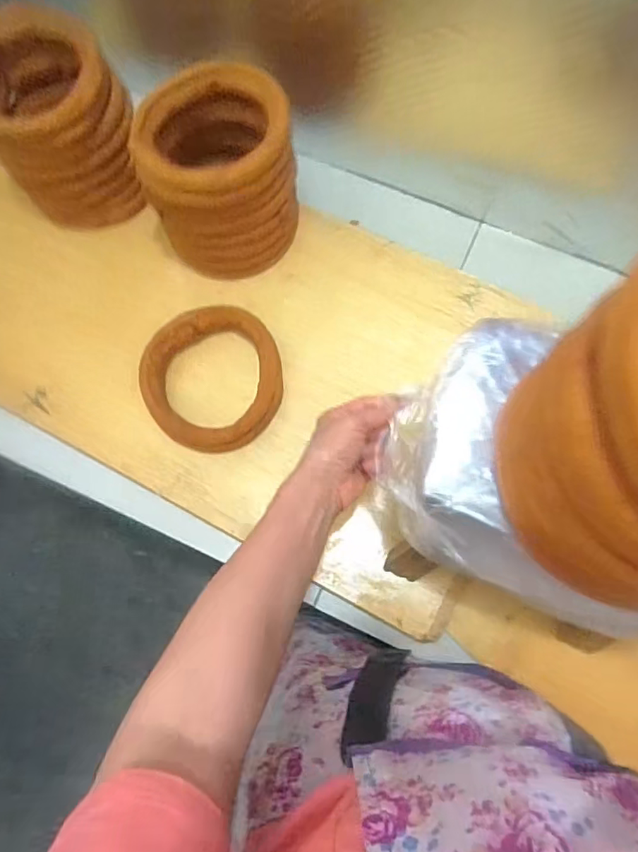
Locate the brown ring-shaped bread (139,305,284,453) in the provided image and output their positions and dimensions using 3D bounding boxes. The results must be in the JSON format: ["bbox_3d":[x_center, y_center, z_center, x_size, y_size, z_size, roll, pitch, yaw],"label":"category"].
[{"bbox_3d":[-0.119,-0.053,0.604,0.151,0.028,0.161,0,76,1],"label":"brown ring-shaped bread"}]

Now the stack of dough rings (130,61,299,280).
[{"bbox_3d":[-0.104,-0.276,0.599,0.155,0.142,0.165,5,76,2],"label":"stack of dough rings"}]

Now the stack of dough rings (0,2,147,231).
[{"bbox_3d":[-0.292,-0.340,0.597,0.162,0.145,0.143,-25,77,-5],"label":"stack of dough rings"}]

